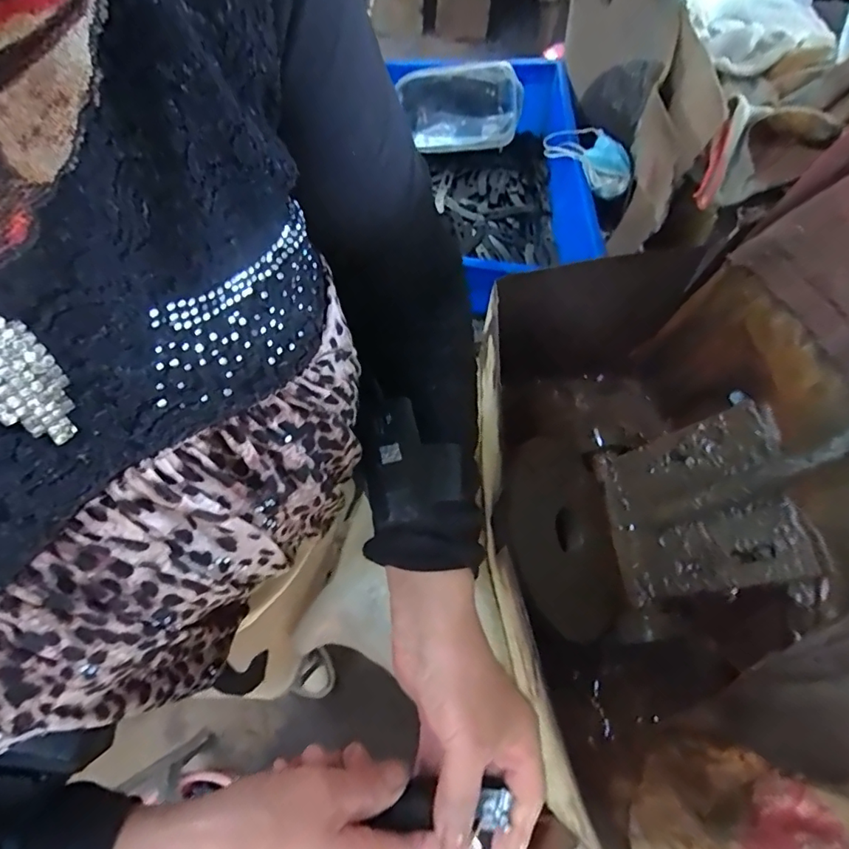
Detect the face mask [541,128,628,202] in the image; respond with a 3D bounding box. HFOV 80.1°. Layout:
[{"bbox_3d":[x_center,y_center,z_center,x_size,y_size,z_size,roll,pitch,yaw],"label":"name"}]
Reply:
[{"bbox_3d":[0.214,-0.359,0.672,0.053,0.047,0.133,-33,72,-16],"label":"face mask"}]

